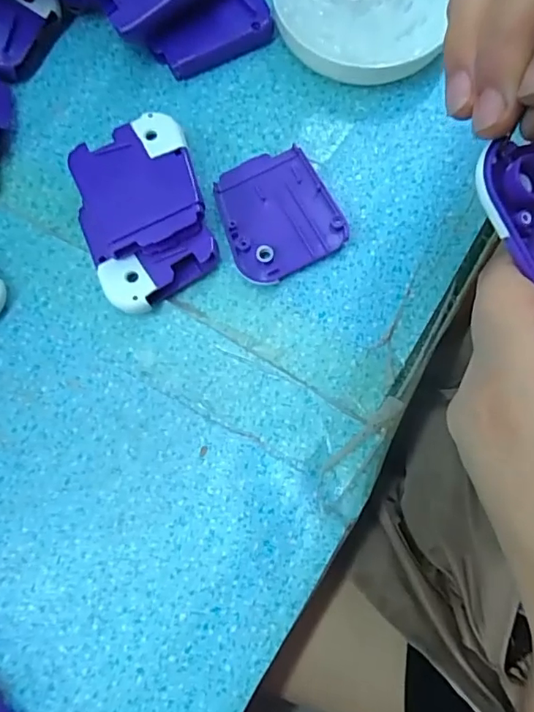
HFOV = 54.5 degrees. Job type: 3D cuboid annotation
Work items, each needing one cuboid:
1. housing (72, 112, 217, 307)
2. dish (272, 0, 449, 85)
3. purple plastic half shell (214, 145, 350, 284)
[{"bbox_3d":[-0.055,-0.063,0.232,0.052,0.025,0.082,-16,76,-3],"label":"housing"},{"bbox_3d":[0.047,-0.178,0.256,0.083,0.023,0.086,12,77,4],"label":"dish"},{"bbox_3d":[0.003,-0.067,0.240,0.051,0.008,0.060,-25,77,-4],"label":"purple plastic half shell"}]

